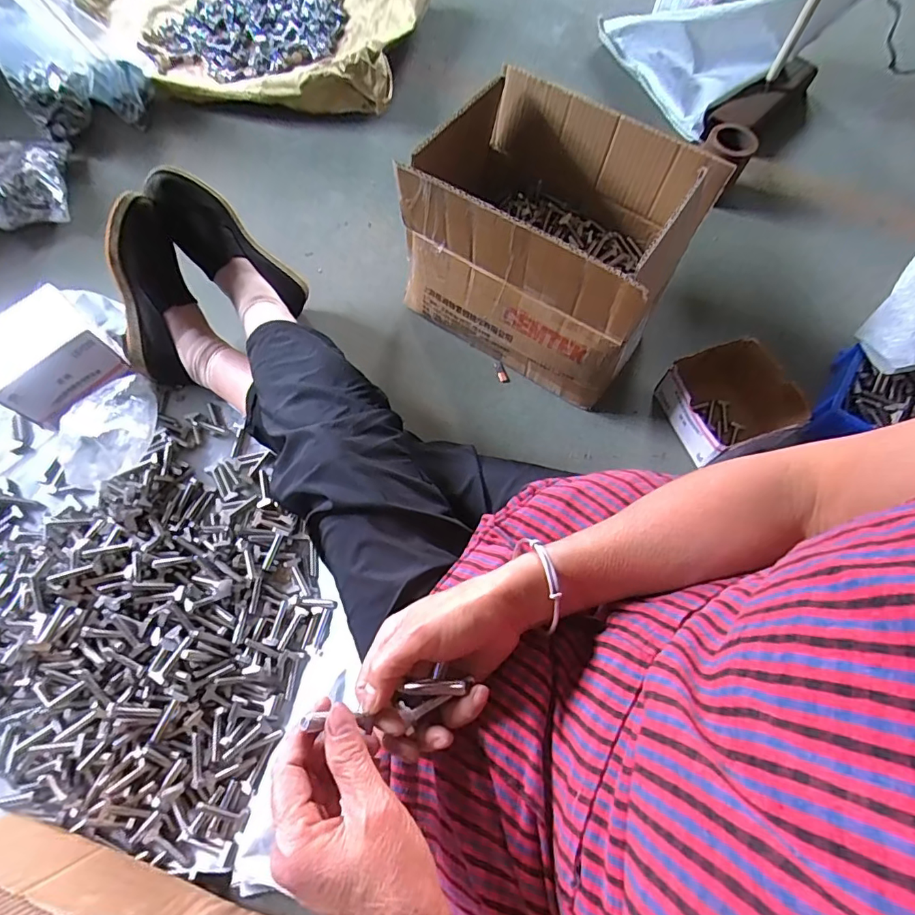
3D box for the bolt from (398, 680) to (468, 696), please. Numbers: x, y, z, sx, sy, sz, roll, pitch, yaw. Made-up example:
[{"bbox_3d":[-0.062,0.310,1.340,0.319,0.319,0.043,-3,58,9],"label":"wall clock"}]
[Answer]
[{"bbox_3d":[-0.014,0.148,0.319,0.043,0.006,0.009,-12,66,24],"label":"bolt"}]

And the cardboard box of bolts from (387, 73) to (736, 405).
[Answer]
[{"bbox_3d":[0.120,-0.295,0.695,0.342,0.269,0.249,32,70,11],"label":"cardboard box of bolts"}]

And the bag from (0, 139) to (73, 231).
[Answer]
[{"bbox_3d":[-0.753,-0.479,0.853,0.137,0.067,0.188,-15,69,-7],"label":"bag"}]

